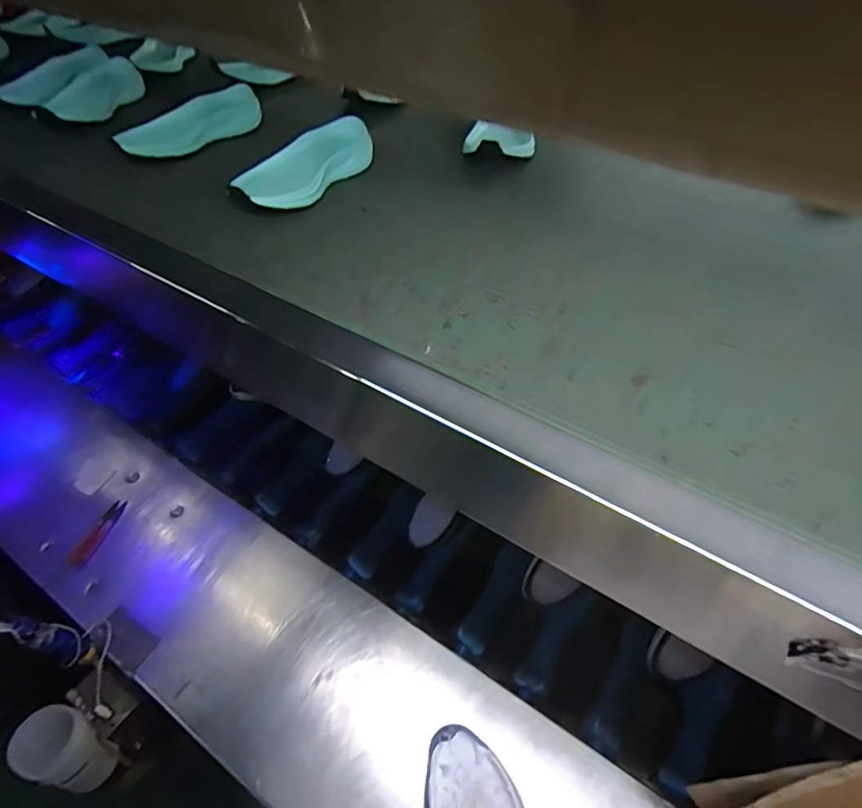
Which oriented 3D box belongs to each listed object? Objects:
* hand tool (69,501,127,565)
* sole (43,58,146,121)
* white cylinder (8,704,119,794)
[{"bbox_3d":[-0.485,0.187,0.748,0.028,0.009,0.103,11,48,10],"label":"hand tool"},{"bbox_3d":[-0.496,-0.461,0.756,0.084,0.018,0.215,14,50,-7],"label":"sole"},{"bbox_3d":[-0.445,0.437,0.637,0.065,0.125,0.073,17,46,10],"label":"white cylinder"}]

